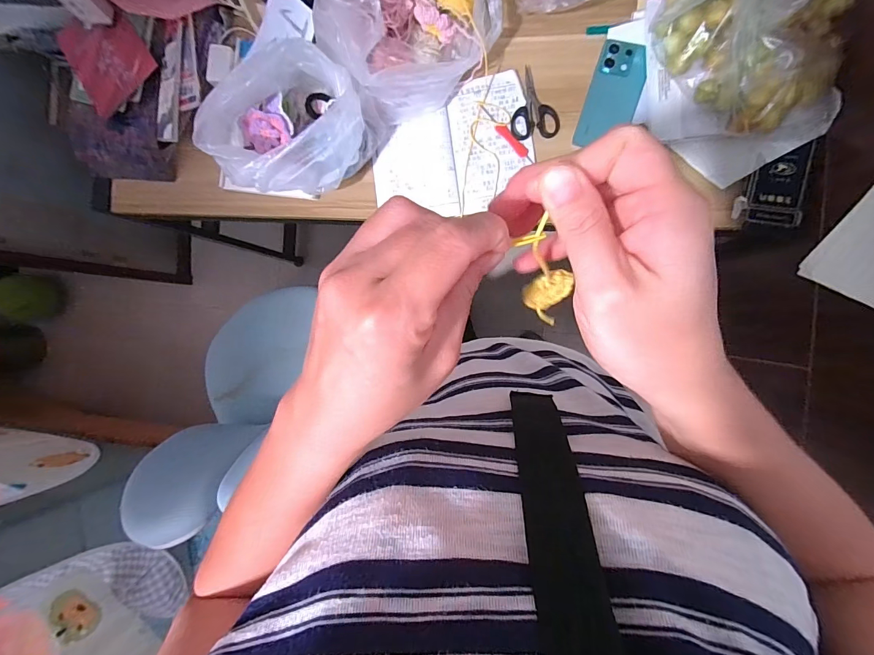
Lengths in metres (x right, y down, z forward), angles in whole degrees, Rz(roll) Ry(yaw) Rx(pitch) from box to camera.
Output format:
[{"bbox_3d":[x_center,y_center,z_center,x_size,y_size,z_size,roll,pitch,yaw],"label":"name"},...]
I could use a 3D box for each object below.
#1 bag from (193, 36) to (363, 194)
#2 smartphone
[{"bbox_3d":[-0.225,-0.303,0.578,0.230,0.137,0.198,-36,85,8],"label":"bag"},{"bbox_3d":[0.267,-0.350,0.574,0.073,0.011,0.159,18,94,9],"label":"smartphone"}]

